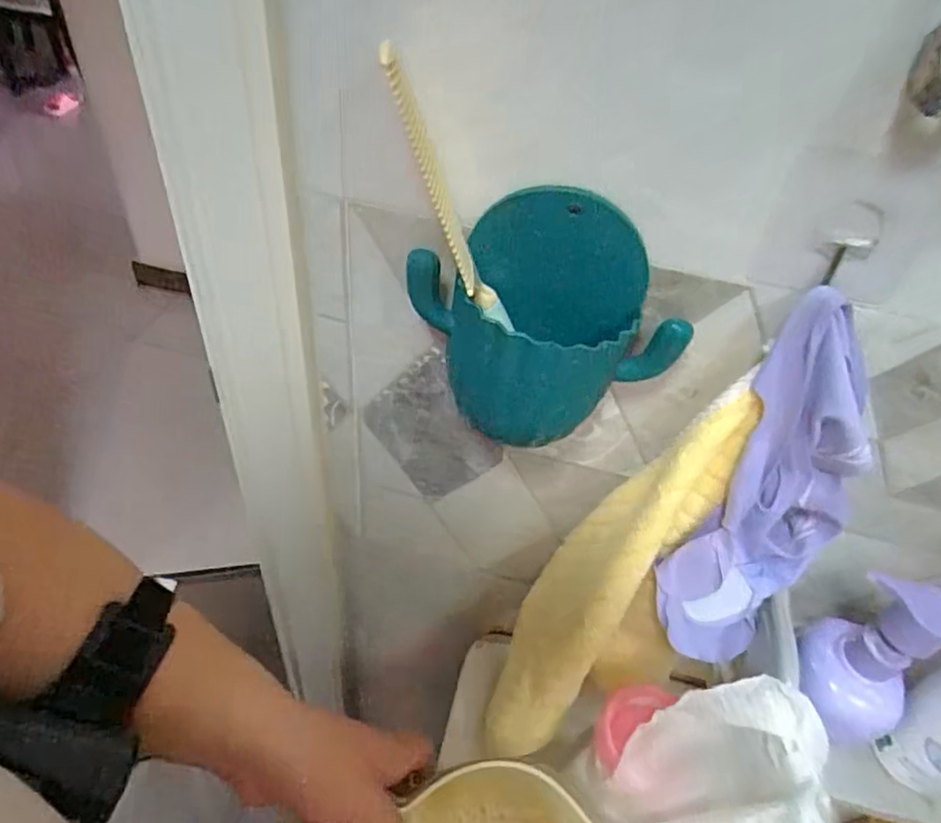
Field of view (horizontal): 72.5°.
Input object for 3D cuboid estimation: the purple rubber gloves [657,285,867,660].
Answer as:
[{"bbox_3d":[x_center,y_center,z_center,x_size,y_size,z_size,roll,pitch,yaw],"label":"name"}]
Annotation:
[{"bbox_3d":[0.154,0.047,0.335,0.070,0.202,0.082,36,51,26],"label":"purple rubber gloves"}]

